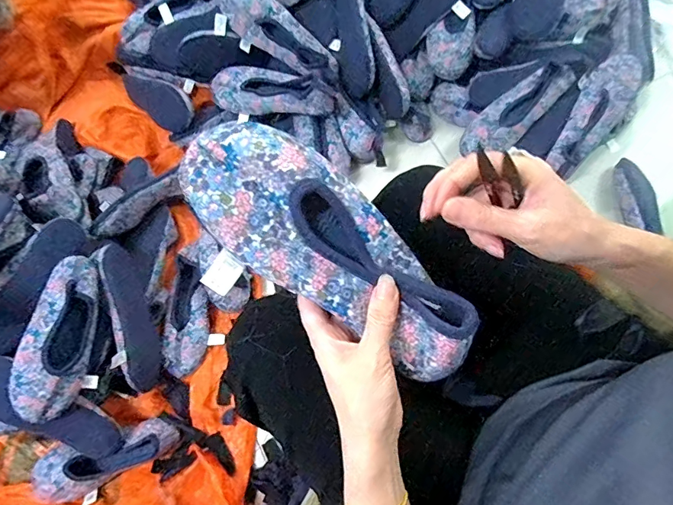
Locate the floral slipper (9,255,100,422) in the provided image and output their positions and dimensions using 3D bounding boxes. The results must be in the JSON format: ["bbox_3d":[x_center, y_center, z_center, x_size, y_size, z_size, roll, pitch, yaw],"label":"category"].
[{"bbox_3d":[-0.447,0.138,0.719,0.099,0.056,0.251,23,76,-34],"label":"floral slipper"}]

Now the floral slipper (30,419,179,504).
[{"bbox_3d":[-0.399,0.352,0.767,0.240,0.066,0.105,-27,74,-6],"label":"floral slipper"}]

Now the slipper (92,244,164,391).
[{"bbox_3d":[-0.379,0.120,0.793,0.049,0.088,0.254,-14,90,21],"label":"slipper"}]

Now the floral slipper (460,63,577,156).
[{"bbox_3d":[0.357,-0.281,0.887,0.243,0.044,0.089,-43,76,7],"label":"floral slipper"}]

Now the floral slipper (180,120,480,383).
[{"bbox_3d":[0.000,-0.004,0.318,0.241,0.047,0.090,38,77,-6],"label":"floral slipper"}]

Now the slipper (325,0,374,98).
[{"bbox_3d":[0.031,-0.470,0.919,0.094,0.052,0.286,-8,95,36],"label":"slipper"}]

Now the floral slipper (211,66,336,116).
[{"bbox_3d":[-0.132,-0.327,0.914,0.262,0.066,0.084,8,73,5],"label":"floral slipper"}]

